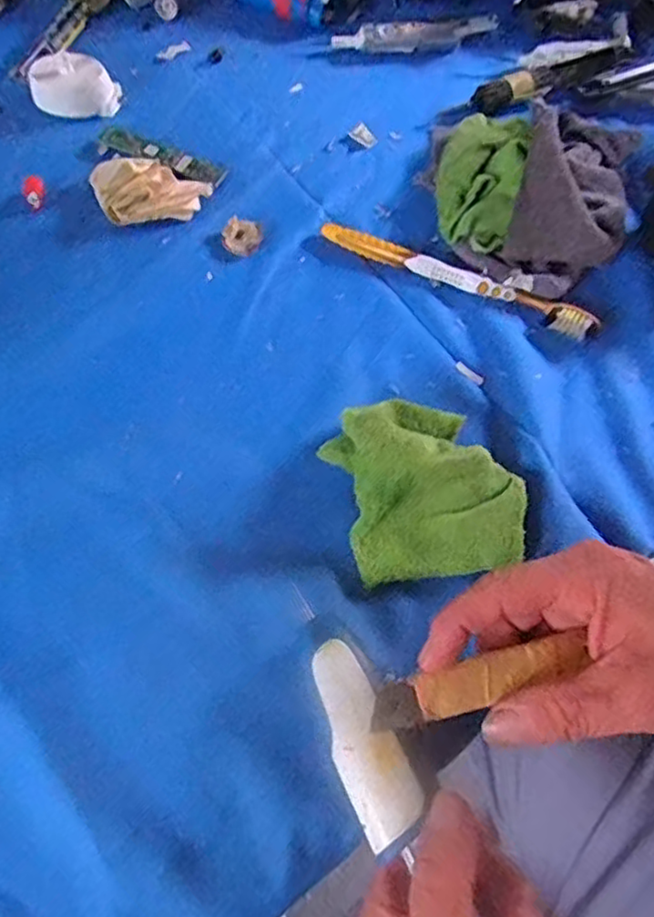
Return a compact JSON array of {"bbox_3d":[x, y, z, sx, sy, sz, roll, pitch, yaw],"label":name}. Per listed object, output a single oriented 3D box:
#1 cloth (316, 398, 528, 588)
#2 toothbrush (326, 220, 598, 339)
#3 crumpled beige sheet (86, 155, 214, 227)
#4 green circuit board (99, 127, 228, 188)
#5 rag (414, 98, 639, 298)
[{"bbox_3d":[0.049,0.008,0.341,0.088,0.045,0.106,-17,65,-11],"label":"cloth"},{"bbox_3d":[0.082,-0.117,0.425,0.181,0.014,0.019,27,65,10],"label":"toothbrush"},{"bbox_3d":[-0.117,-0.177,0.442,0.076,0.024,0.040,0,63,-3],"label":"crumpled beige sheet"},{"bbox_3d":[-0.117,-0.212,0.469,0.097,0.004,0.023,23,64,9],"label":"green circuit board"},{"bbox_3d":[0.137,-0.191,0.454,0.138,0.038,0.174,16,63,5],"label":"rag"}]

